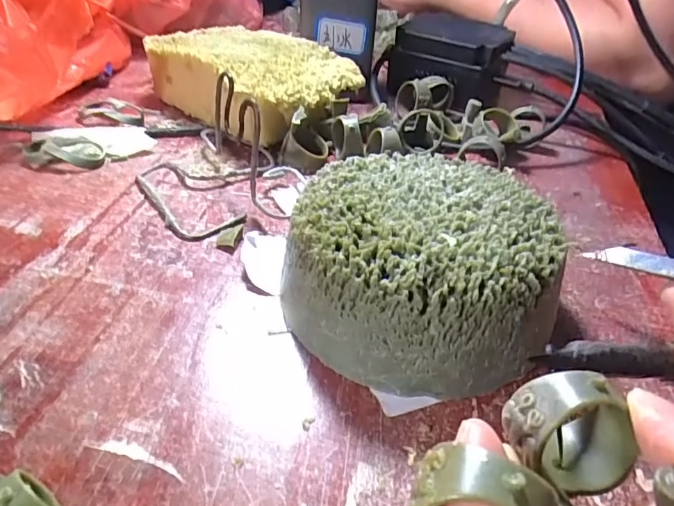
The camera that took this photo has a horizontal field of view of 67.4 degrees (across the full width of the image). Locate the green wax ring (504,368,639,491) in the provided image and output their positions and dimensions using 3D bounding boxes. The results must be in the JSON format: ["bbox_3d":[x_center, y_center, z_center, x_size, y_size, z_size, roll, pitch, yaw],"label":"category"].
[{"bbox_3d":[0.050,0.037,0.106,0.026,0.022,0.014,7,37,4],"label":"green wax ring"}]

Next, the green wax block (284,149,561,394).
[{"bbox_3d":[0.032,0.001,0.200,0.097,0.047,0.101,15,39,13],"label":"green wax block"}]

